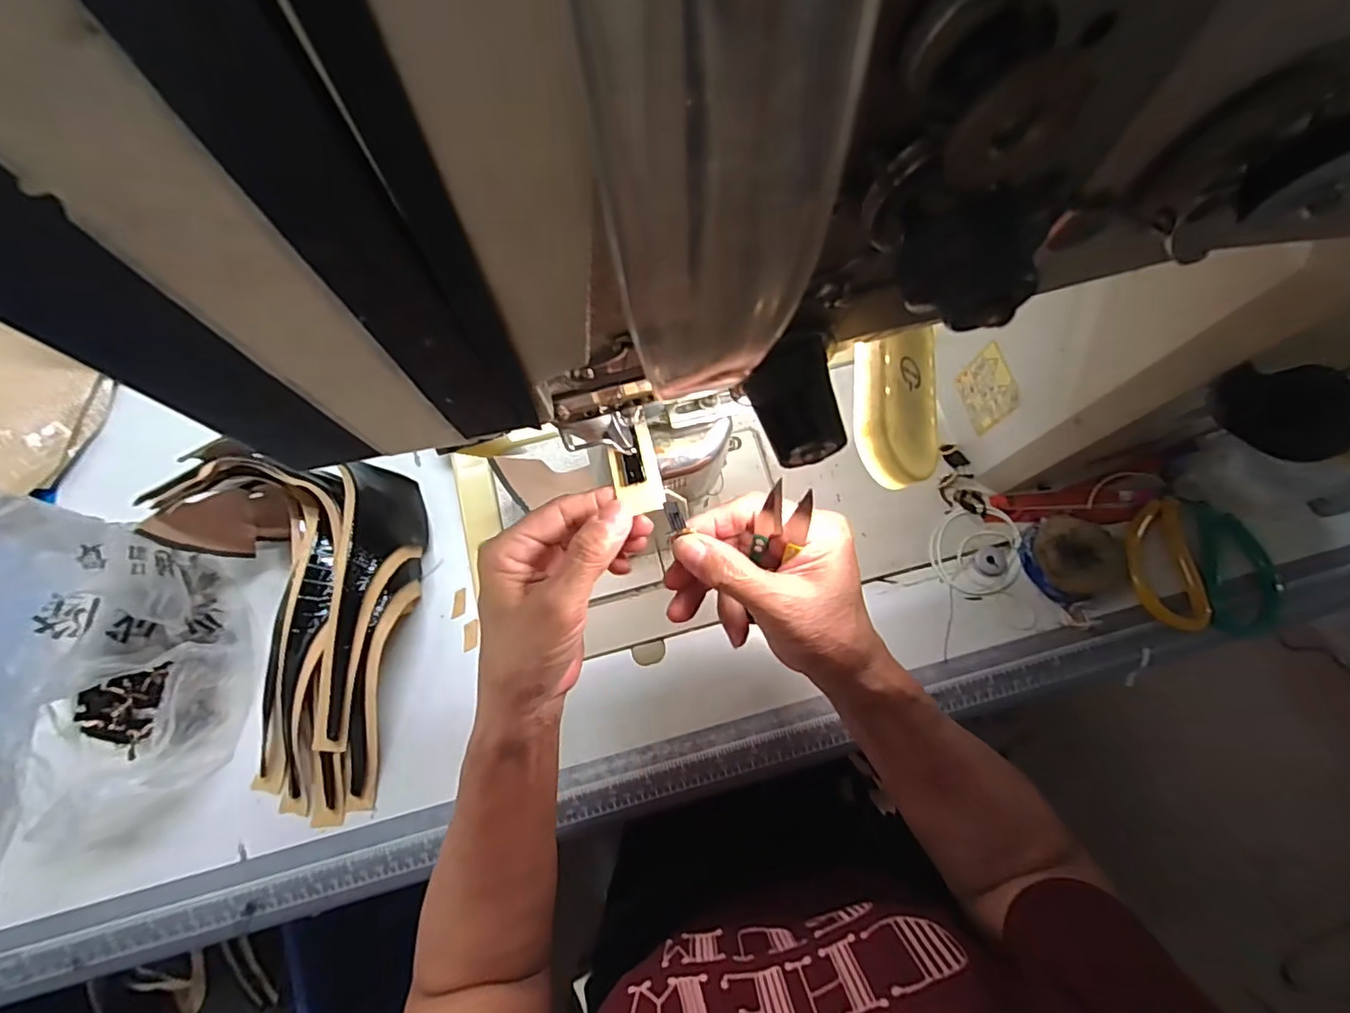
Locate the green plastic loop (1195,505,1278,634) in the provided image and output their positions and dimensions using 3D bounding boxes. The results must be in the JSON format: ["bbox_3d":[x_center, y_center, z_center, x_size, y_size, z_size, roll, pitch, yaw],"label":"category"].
[{"bbox_3d":[0.411,0.050,0.420,0.051,0.019,0.095,11,72,5],"label":"green plastic loop"}]

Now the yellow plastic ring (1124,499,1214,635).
[{"bbox_3d":[0.358,0.041,0.428,0.050,0.017,0.101,3,71,2],"label":"yellow plastic ring"}]

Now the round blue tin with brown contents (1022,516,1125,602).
[{"bbox_3d":[0.291,0.037,0.426,0.064,0.020,0.059,-1,67,1],"label":"round blue tin with brown contents"}]

